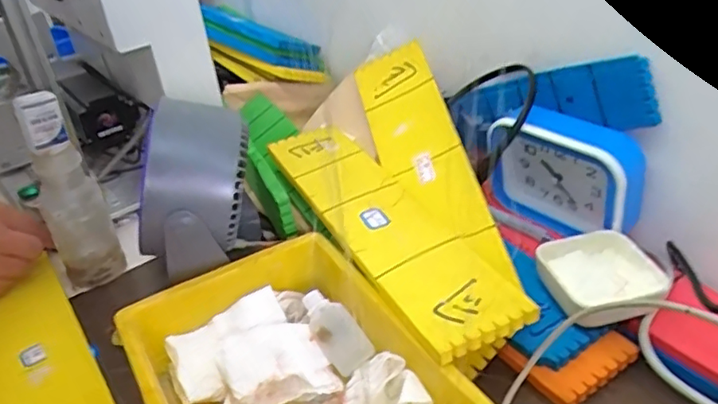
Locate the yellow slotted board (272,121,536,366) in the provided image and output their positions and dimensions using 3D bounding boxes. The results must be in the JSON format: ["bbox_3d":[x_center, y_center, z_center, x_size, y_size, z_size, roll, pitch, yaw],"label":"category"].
[{"bbox_3d":[0.014,0.010,0.535,0.083,0.013,0.350,-19,35,-19],"label":"yellow slotted board"}]

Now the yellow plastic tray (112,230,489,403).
[{"bbox_3d":[-0.050,0.135,0.429,0.187,0.071,0.253,-26,38,-27],"label":"yellow plastic tray"}]

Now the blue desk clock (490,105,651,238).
[{"bbox_3d":[0.187,-0.018,0.565,0.051,0.110,0.141,-30,40,-31],"label":"blue desk clock"}]

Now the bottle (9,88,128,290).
[{"bbox_3d":[-0.281,-0.006,0.581,0.056,0.193,0.048,-23,37,-24],"label":"bottle"}]

